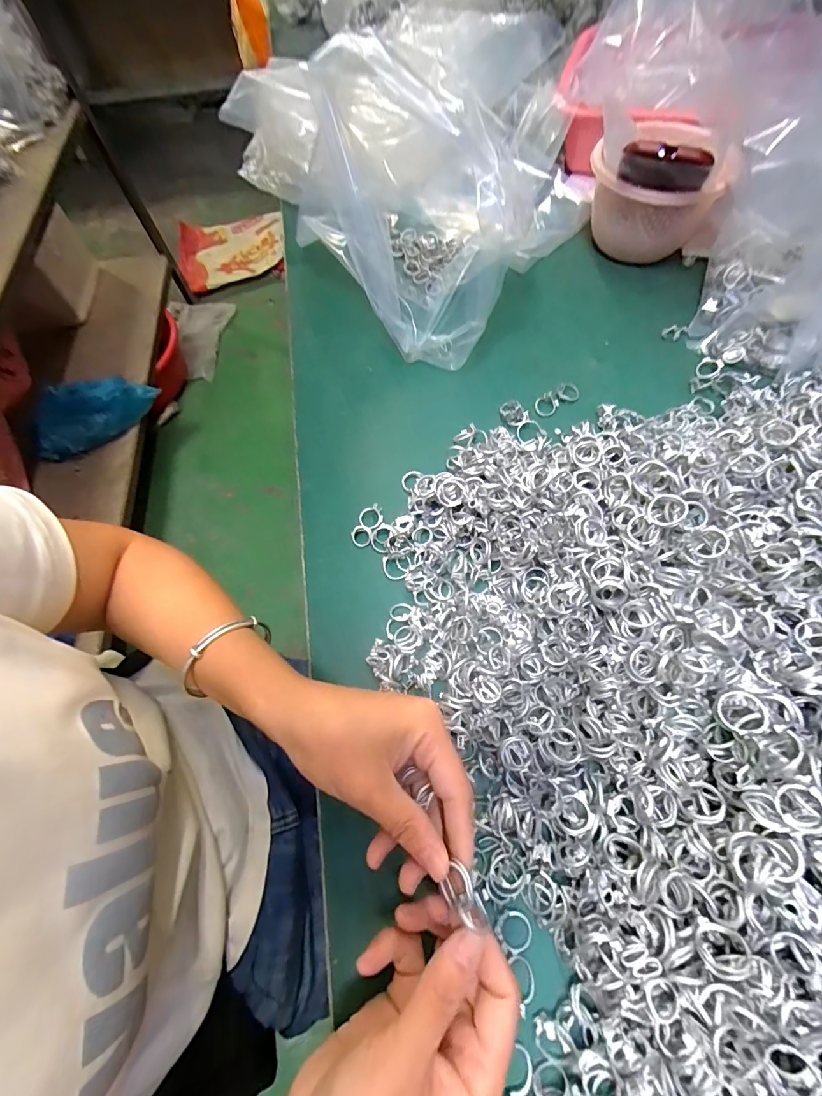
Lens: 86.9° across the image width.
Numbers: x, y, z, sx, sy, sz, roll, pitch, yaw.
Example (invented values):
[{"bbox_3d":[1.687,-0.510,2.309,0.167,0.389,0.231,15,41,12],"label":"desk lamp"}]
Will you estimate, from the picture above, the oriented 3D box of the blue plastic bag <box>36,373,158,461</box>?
[{"bbox_3d":[-0.778,-0.322,1.052,0.295,0.127,0.091,-20,66,-5],"label":"blue plastic bag"}]

